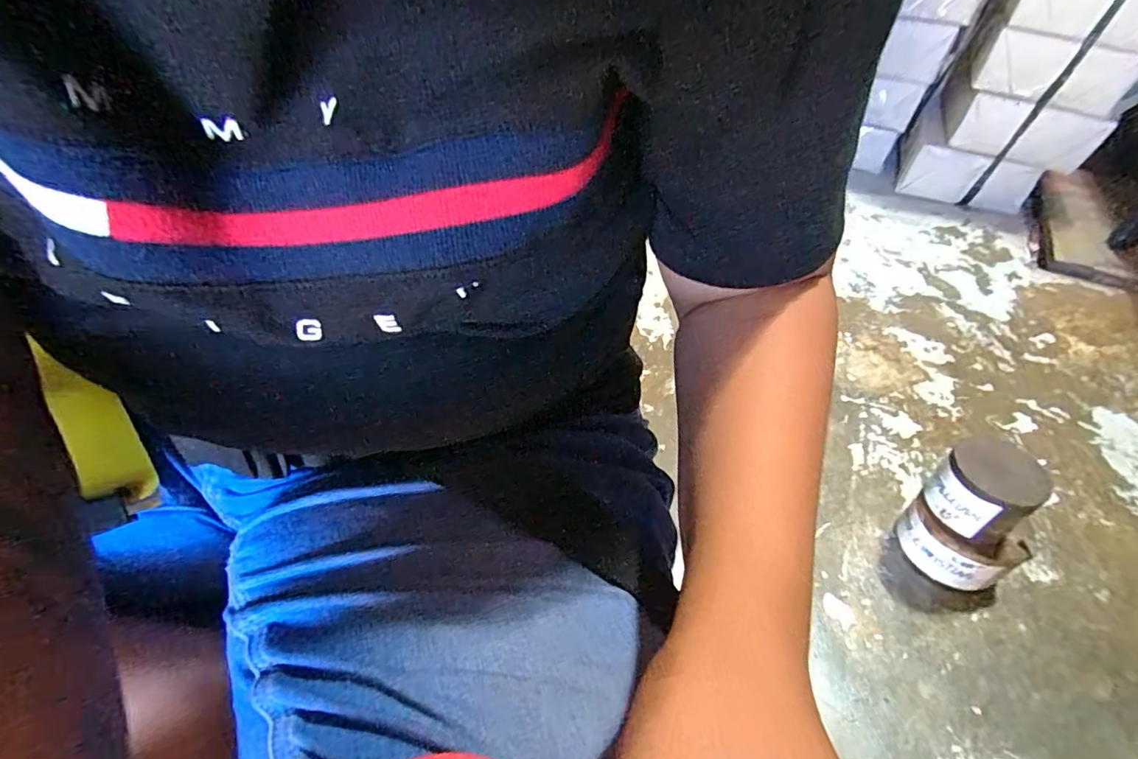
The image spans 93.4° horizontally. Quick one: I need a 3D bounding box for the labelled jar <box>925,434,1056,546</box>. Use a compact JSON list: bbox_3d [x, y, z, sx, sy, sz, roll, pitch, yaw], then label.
[{"bbox_3d":[0.301,0.082,0.392,0.059,0.055,0.057,1,44,-1],"label":"labelled jar"}]

